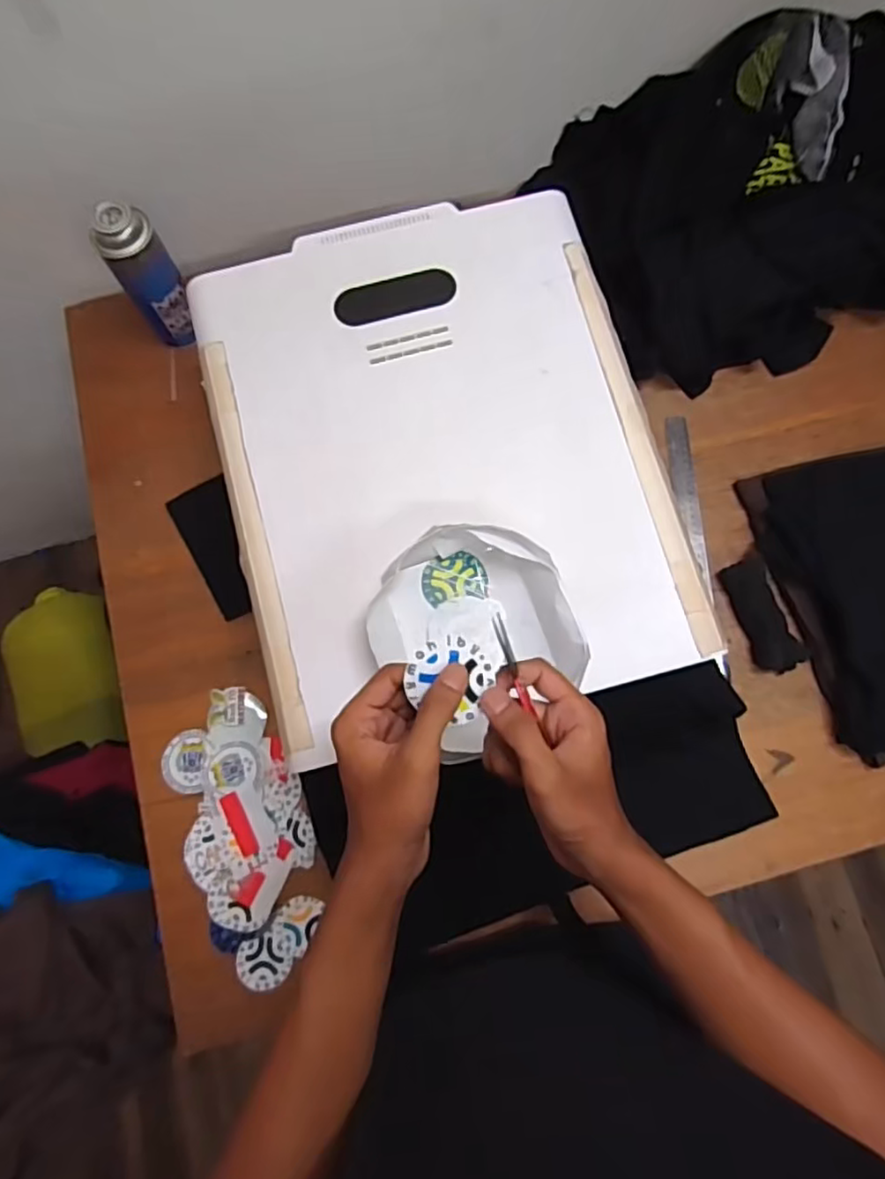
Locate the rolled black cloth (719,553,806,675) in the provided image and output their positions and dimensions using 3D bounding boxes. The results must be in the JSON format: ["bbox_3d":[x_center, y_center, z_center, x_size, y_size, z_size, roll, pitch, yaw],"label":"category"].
[{"bbox_3d":[0.357,0.028,0.725,0.050,0.016,0.125,-21,77,-3],"label":"rolled black cloth"}]

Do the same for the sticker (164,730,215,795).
[{"bbox_3d":[-0.279,0.186,0.707,0.053,0.009,0.065,12,78,6],"label":"sticker"}]

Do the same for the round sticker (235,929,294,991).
[{"bbox_3d":[-0.180,0.376,0.661,0.057,0.004,0.055,0,77,1],"label":"round sticker"}]

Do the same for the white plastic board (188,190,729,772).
[{"bbox_3d":[-0.005,-0.133,0.619,0.399,0.027,0.494,-15,77,-2],"label":"white plastic board"}]

